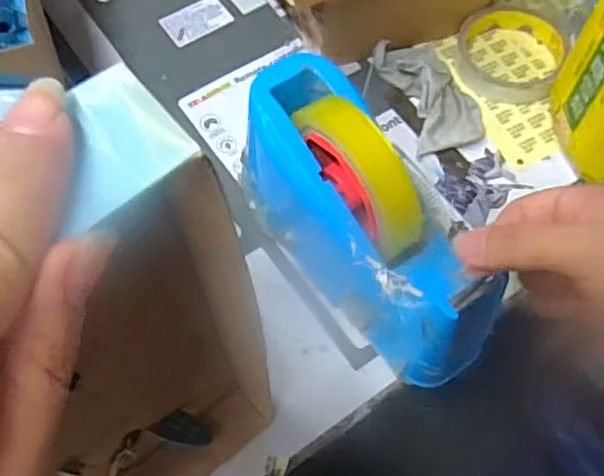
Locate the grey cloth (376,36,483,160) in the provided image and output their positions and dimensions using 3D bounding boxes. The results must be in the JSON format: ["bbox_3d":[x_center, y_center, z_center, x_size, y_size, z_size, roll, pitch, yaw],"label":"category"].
[{"bbox_3d":[0.102,-0.118,0.497,0.059,0.027,0.099,-17,66,-8],"label":"grey cloth"}]

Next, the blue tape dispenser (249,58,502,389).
[{"bbox_3d":[0.040,-0.011,0.390,0.062,0.122,0.201,-29,69,-41],"label":"blue tape dispenser"}]

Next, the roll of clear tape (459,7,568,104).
[{"bbox_3d":[0.169,-0.151,0.514,0.082,0.023,0.084,0,64,0],"label":"roll of clear tape"}]

